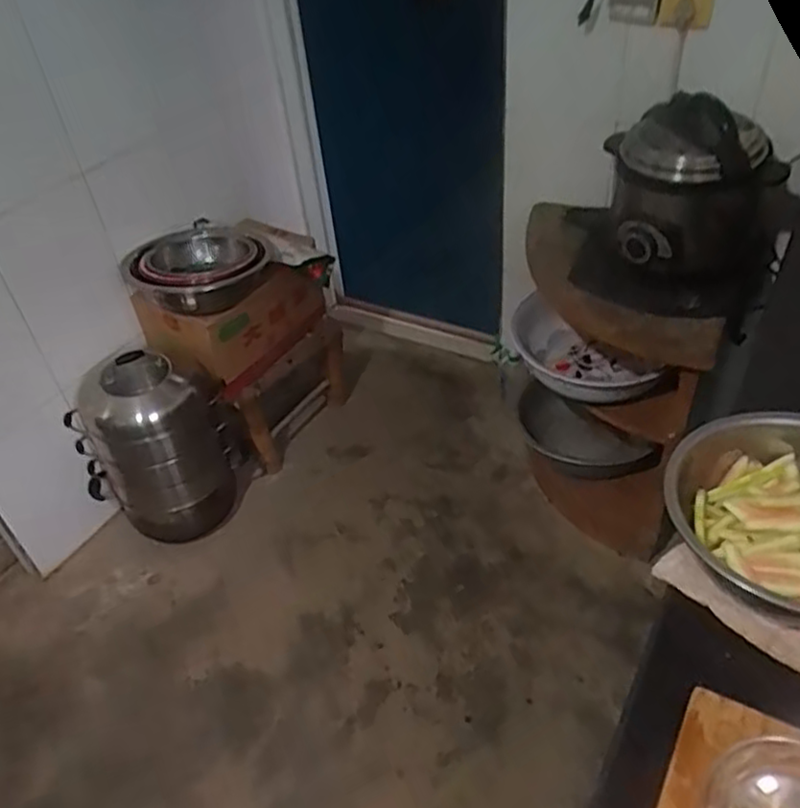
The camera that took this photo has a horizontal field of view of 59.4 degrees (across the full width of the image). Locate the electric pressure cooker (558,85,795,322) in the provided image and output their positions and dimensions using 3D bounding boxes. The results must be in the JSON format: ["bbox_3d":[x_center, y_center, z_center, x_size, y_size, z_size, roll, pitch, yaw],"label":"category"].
[{"bbox_3d":[0.499,-0.375,1.277,0.375,0.319,0.318,12,44,20],"label":"electric pressure cooker"}]

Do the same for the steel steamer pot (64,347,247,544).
[{"bbox_3d":[-0.587,0.087,1.677,0.304,0.439,0.248,17,46,25],"label":"steel steamer pot"}]

